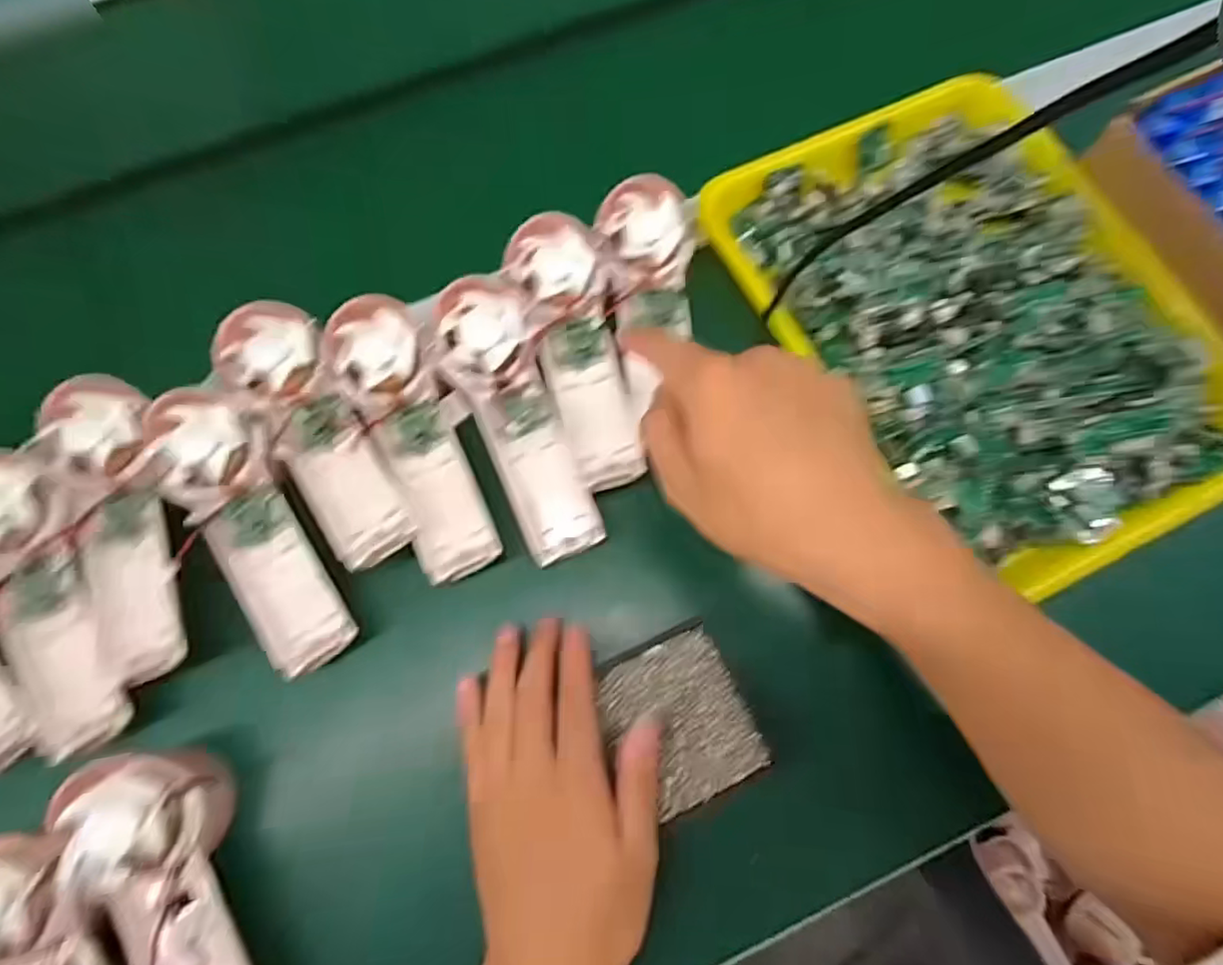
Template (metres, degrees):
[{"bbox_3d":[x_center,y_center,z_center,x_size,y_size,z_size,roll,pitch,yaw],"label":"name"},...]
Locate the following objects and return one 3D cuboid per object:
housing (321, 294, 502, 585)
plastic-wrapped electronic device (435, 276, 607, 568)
[{"bbox_3d":[-0.118,-0.030,0.358,0.057,0.032,0.176,-28,75,-10],"label":"housing"},{"bbox_3d":[-0.058,-0.039,0.369,0.059,0.022,0.179,-21,87,-8],"label":"plastic-wrapped electronic device"}]

